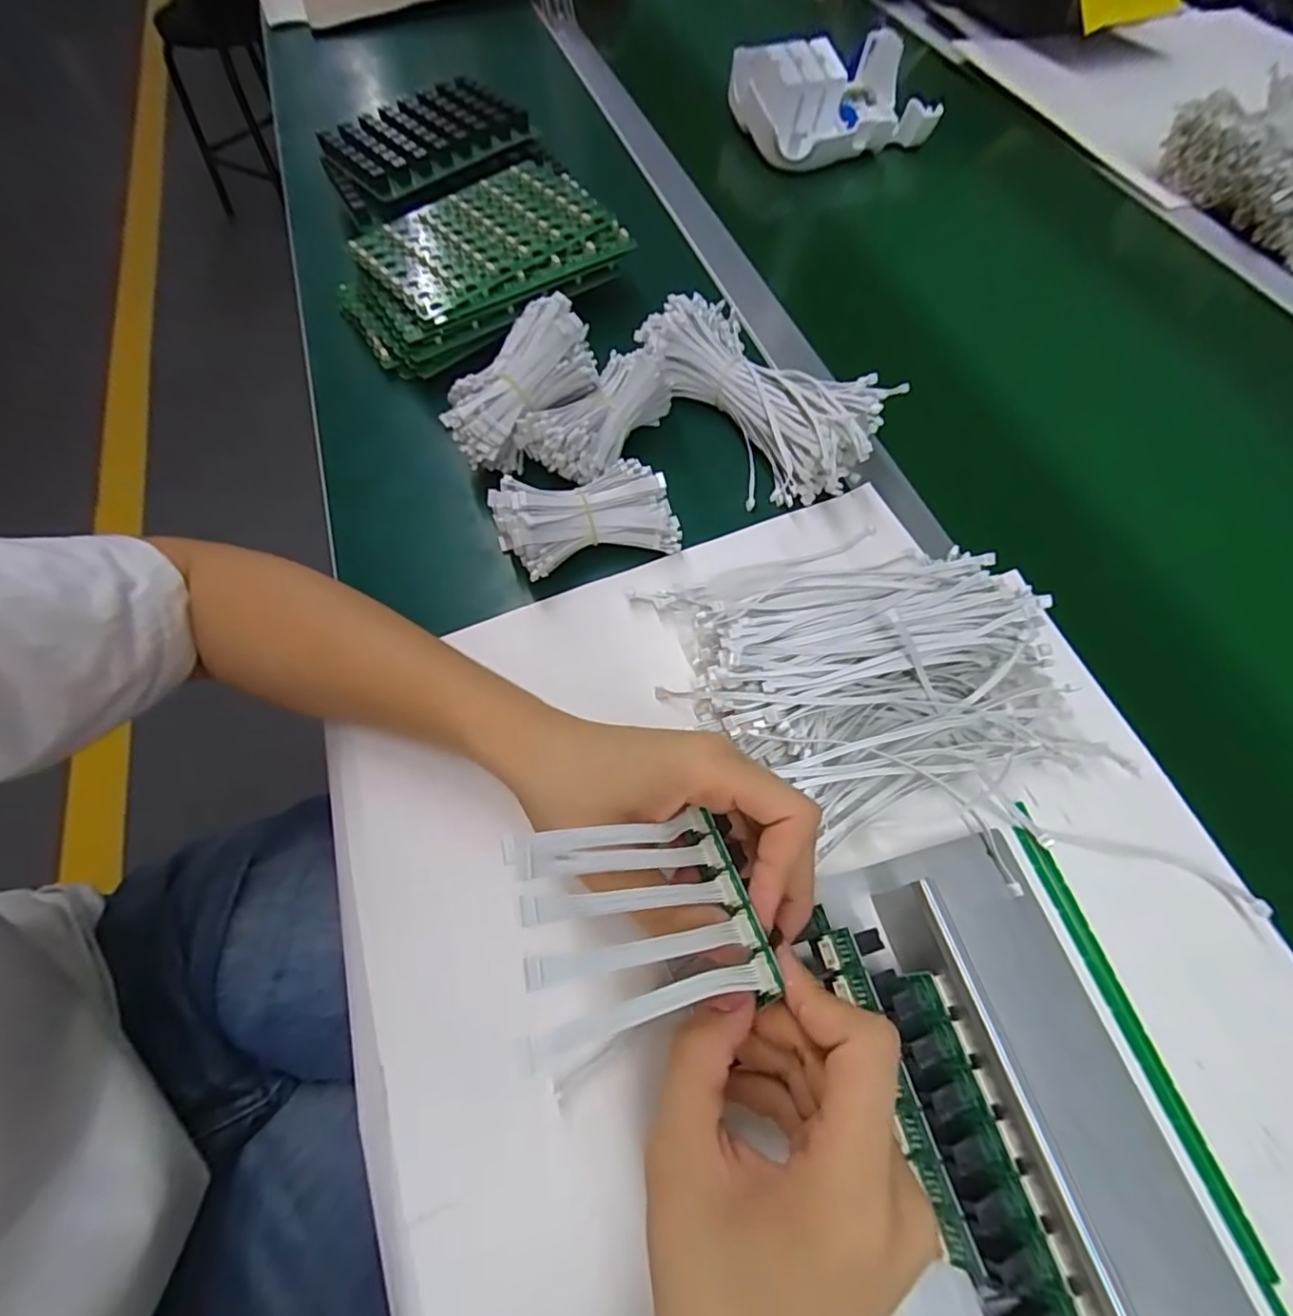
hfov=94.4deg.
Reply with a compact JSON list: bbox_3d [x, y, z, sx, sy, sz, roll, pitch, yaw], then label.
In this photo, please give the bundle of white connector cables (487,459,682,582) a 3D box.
[{"bbox_3d":[-0.039,-0.088,0.377,0.109,0.049,0.059,-19,64,-7],"label":"bundle of white connector cables"}]

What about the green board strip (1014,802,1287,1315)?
[{"bbox_3d":[0.217,0.163,0.268,0.012,0.006,0.193,-13,64,-4],"label":"green board strip"}]

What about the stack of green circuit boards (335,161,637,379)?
[{"bbox_3d":[-0.137,-0.321,0.492,0.218,0.048,0.149,-33,67,-13],"label":"stack of green circuit boards"}]

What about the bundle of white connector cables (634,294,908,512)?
[{"bbox_3d":[0.081,-0.188,0.423,0.109,0.054,0.184,-30,66,-12],"label":"bundle of white connector cables"}]

